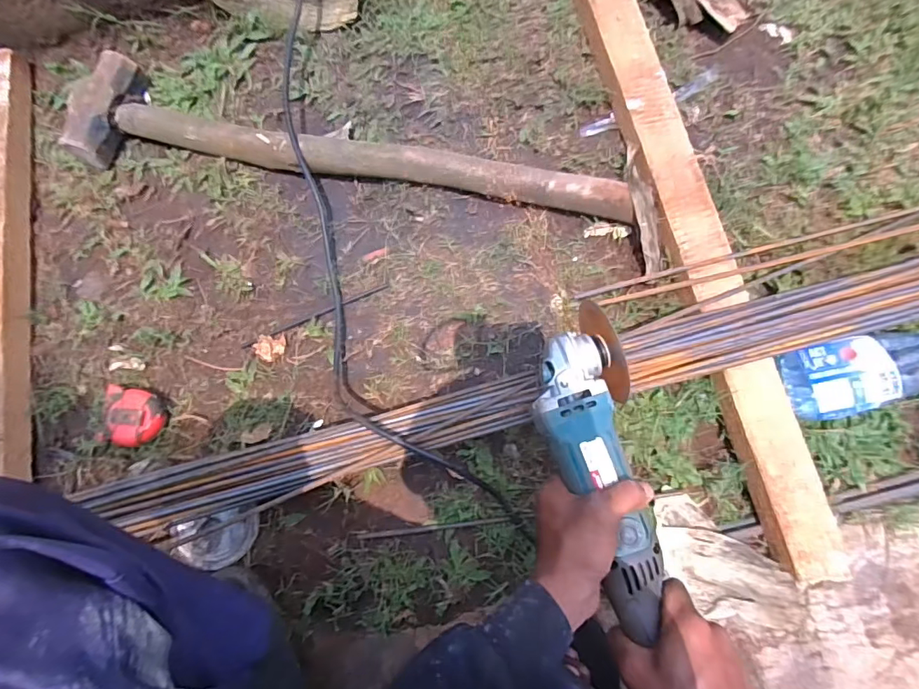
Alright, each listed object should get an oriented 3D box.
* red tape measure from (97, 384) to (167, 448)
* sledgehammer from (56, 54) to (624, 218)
[{"bbox_3d":[-0.364,0.082,0.534,0.063,0.035,0.061,0,81,2],"label":"red tape measure"},{"bbox_3d":[-0.132,-0.237,0.562,0.666,0.046,0.128,9,81,4],"label":"sledgehammer"}]

